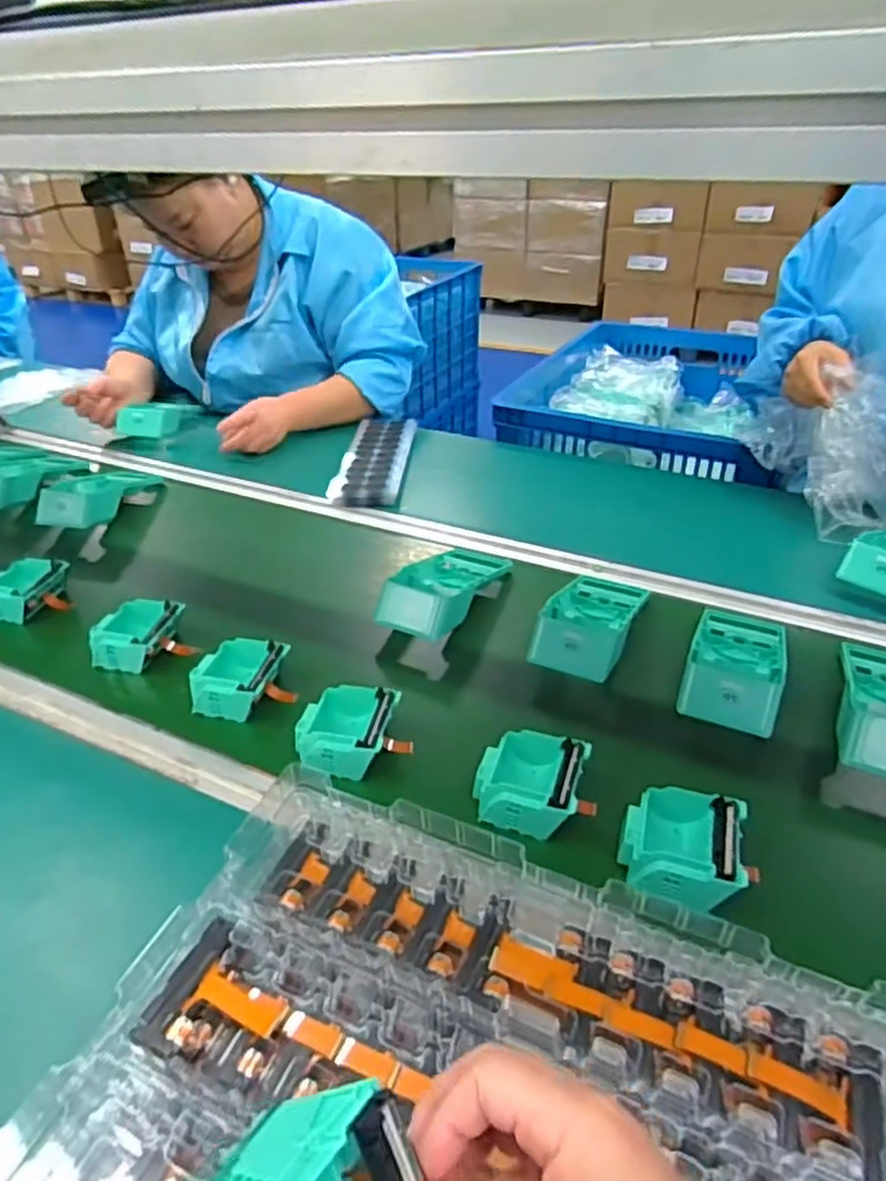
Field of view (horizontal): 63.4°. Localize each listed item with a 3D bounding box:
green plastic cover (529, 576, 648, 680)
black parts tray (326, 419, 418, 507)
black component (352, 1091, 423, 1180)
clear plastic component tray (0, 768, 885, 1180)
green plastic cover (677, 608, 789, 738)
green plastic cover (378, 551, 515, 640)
[{"bbox_3d":[0.154,0.024,0.743,0.089,0.047,0.196,10,35,22],"label":"green plastic cover"},{"bbox_3d":[-0.104,-0.211,1.133,0.103,0.031,0.301,-1,32,6],"label":"black parts tray"},{"bbox_3d":[-0.014,0.207,0.244,0.016,0.068,0.009,-16,-4,-17],"label":"black component"},{"bbox_3d":[0.017,0.248,0.327,0.383,0.047,0.287,9,35,21],"label":"clear plastic component tray"},{"bbox_3d":[0.284,0.066,0.691,0.082,0.063,0.208,10,35,22],"label":"green plastic cover"},{"bbox_3d":[0.001,-0.008,0.803,0.092,0.055,0.194,13,36,26],"label":"green plastic cover"}]

